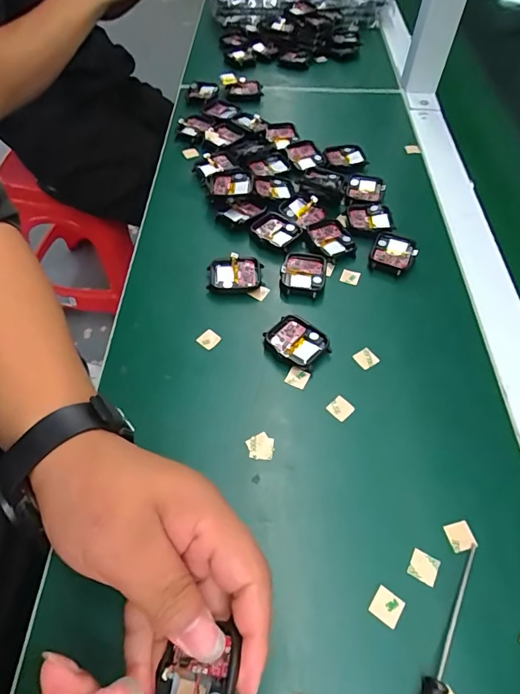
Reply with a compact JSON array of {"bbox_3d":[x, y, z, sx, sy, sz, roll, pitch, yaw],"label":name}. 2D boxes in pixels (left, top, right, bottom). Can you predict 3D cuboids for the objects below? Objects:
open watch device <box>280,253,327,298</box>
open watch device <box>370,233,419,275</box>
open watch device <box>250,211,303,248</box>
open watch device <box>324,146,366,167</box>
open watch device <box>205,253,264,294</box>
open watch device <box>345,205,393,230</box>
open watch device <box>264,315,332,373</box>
[{"bbox_3d":[0.038,-0.062,0.378,0.038,0.012,0.045,9,55,5],"label":"open watch device"},{"bbox_3d":[0.121,-0.086,0.393,0.037,0.010,0.045,25,58,15],"label":"open watch device"},{"bbox_3d":[0.017,-0.110,0.409,0.039,0.013,0.033,33,60,20],"label":"open watch device"},{"bbox_3d":[0.094,-0.212,0.480,0.046,0.010,0.032,1,55,-1],"label":"open watch device"},{"bbox_3d":[-0.022,-0.062,0.377,0.046,0.014,0.038,0,55,-2],"label":"open watch device"},{"bbox_3d":[0.105,-0.125,0.416,0.042,0.005,0.035,4,55,2],"label":"open watch device"},{"bbox_3d":[0.029,-0.002,0.338,0.046,0.012,0.038,37,64,24],"label":"open watch device"}]

